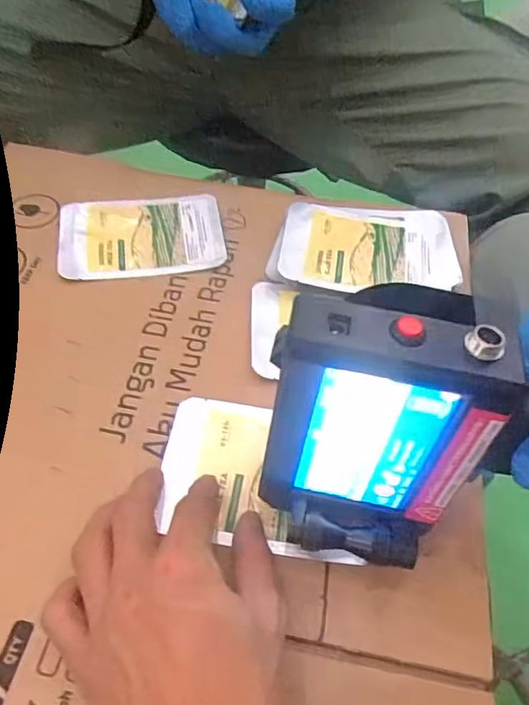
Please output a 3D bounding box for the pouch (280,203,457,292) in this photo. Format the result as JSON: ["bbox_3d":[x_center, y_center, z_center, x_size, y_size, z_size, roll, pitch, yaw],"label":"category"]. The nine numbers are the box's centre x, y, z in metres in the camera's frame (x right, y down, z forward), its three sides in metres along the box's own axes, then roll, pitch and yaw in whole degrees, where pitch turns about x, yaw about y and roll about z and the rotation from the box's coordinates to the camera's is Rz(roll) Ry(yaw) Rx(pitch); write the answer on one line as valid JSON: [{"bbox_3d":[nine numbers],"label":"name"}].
[{"bbox_3d":[0.081,-0.085,0.432,0.135,0.020,0.090,3,55,-3],"label":"pouch"}]

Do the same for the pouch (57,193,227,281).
[{"bbox_3d":[-0.101,-0.099,0.450,0.128,0.015,0.090,-7,56,-9],"label":"pouch"}]

